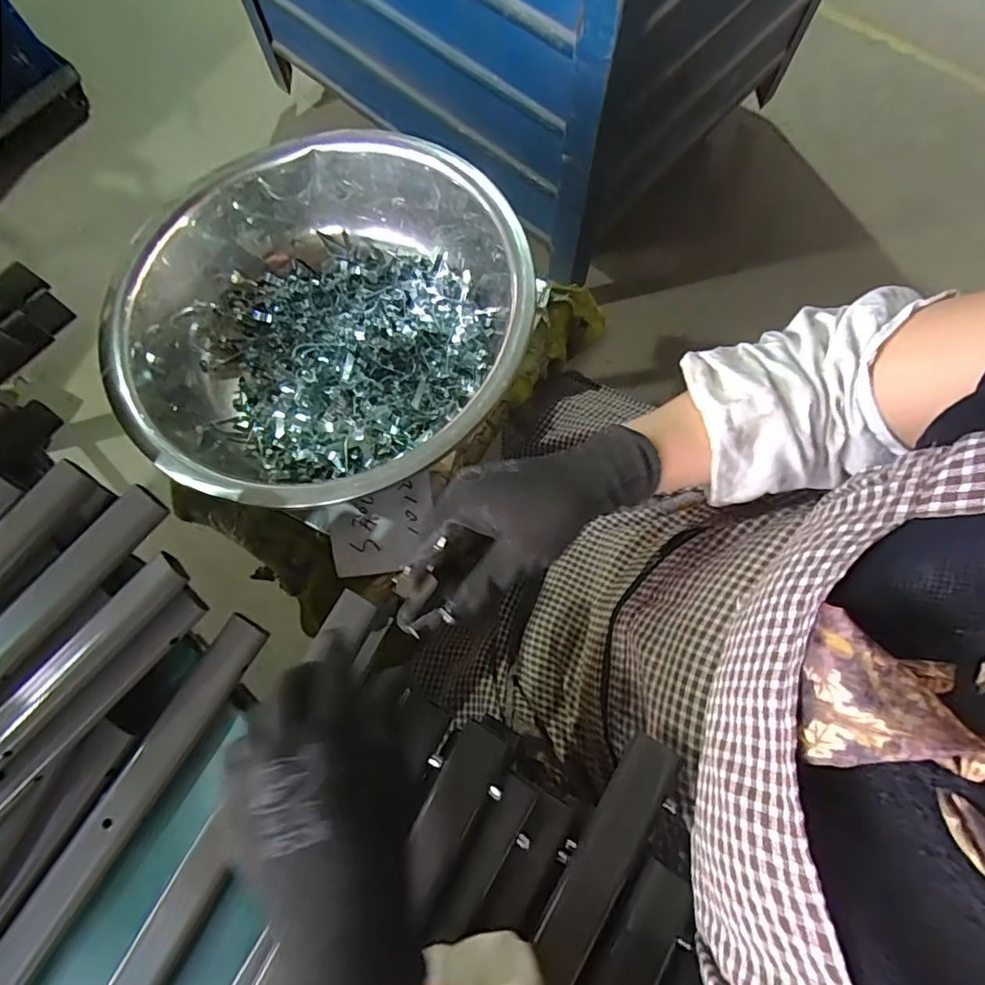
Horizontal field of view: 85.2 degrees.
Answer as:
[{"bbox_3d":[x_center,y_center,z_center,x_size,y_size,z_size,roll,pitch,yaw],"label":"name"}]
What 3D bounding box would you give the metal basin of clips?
[{"bbox_3d":[-0.164,-0.161,0.520,0.386,0.115,0.368,0,74,2],"label":"metal basin of clips"}]

